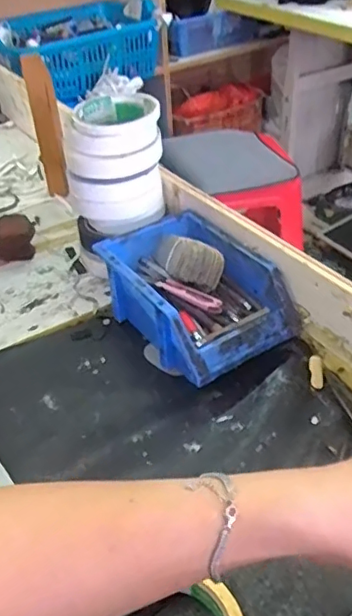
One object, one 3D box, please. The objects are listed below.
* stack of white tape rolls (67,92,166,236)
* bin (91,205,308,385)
[{"bbox_3d":[-0.067,-0.155,0.620,0.104,0.122,0.085,-7,38,-3],"label":"stack of white tape rolls"},{"bbox_3d":[0.015,-0.014,0.552,0.123,0.075,0.184,-26,43,-25],"label":"bin"}]

